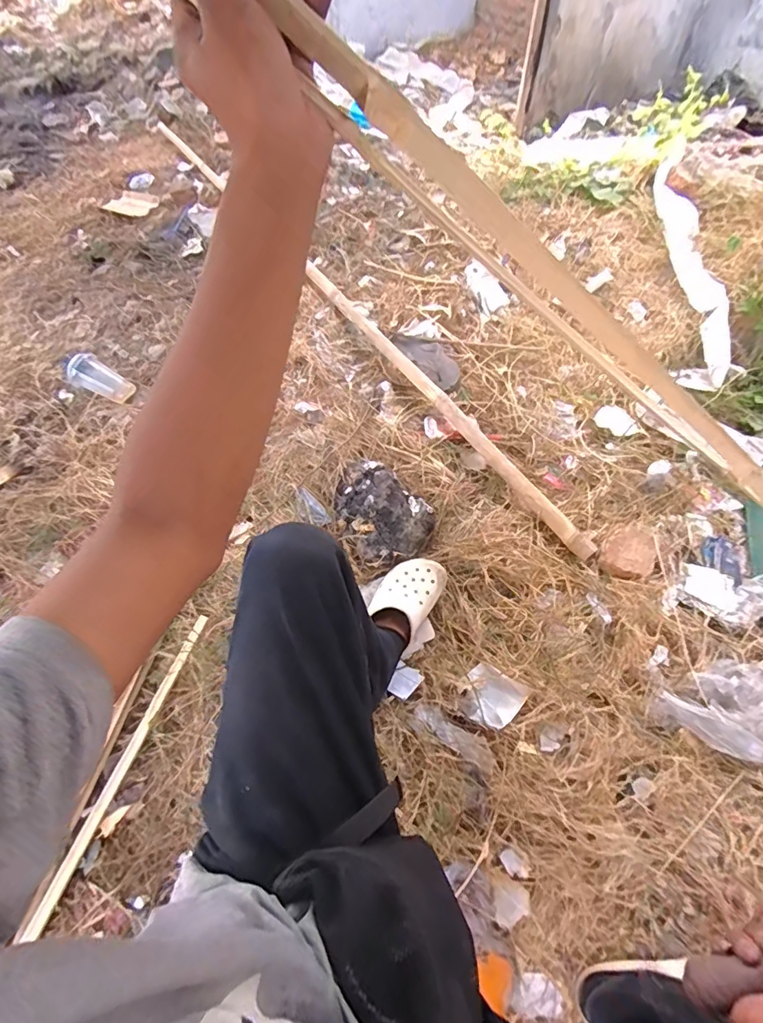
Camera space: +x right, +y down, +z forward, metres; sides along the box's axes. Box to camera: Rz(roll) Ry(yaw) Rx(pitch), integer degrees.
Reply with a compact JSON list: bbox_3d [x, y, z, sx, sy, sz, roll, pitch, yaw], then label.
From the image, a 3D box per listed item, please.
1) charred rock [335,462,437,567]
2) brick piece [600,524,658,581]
[{"bbox_3d":[-0.003,0.003,0.974,0.165,0.072,0.237,-31,63,-19],"label":"charred rock"},{"bbox_3d":[0.483,0.079,0.921,0.131,0.032,0.089,-37,65,-21],"label":"brick piece"}]

